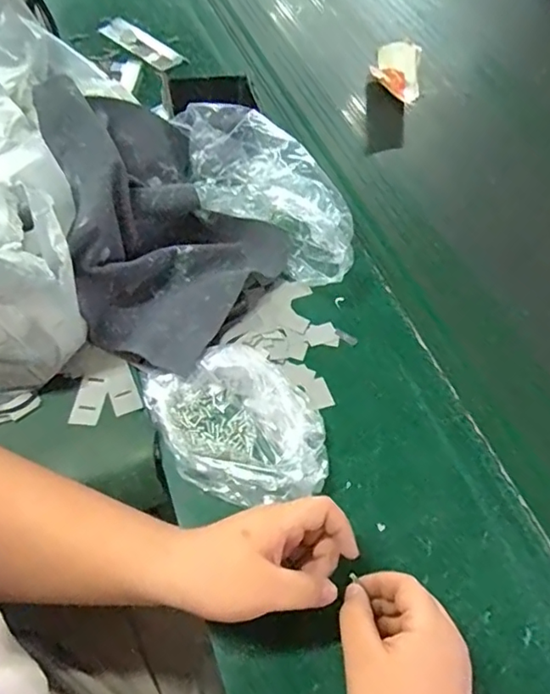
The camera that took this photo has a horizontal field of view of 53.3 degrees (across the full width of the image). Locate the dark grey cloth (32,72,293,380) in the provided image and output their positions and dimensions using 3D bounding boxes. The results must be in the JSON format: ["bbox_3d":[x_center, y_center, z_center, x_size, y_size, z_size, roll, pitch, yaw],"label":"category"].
[{"bbox_3d":[-0.096,-0.138,0.555,0.222,0.125,0.310,-13,57,-13],"label":"dark grey cloth"}]

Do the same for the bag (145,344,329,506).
[{"bbox_3d":[-0.030,0.065,0.481,0.128,0.040,0.162,-23,60,-19],"label":"bag"}]

